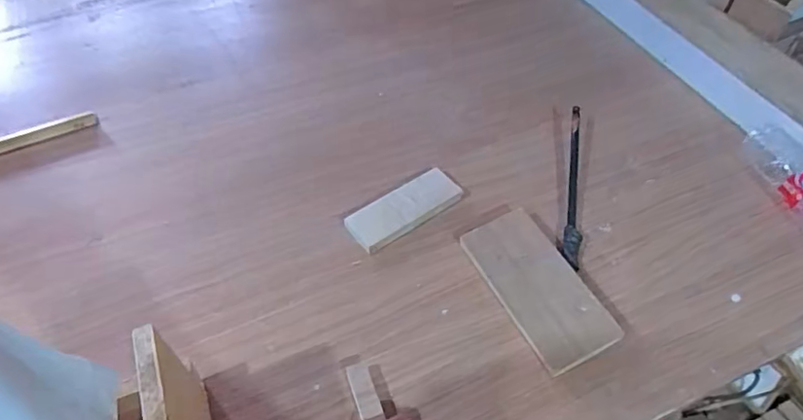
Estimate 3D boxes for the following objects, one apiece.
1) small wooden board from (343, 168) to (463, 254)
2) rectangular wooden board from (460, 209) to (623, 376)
[{"bbox_3d":[0.004,-0.002,0.767,0.162,0.017,0.063,-30,59,-22],"label":"small wooden board"},{"bbox_3d":[0.166,0.093,0.681,0.096,0.009,0.209,-30,57,-5],"label":"rectangular wooden board"}]

